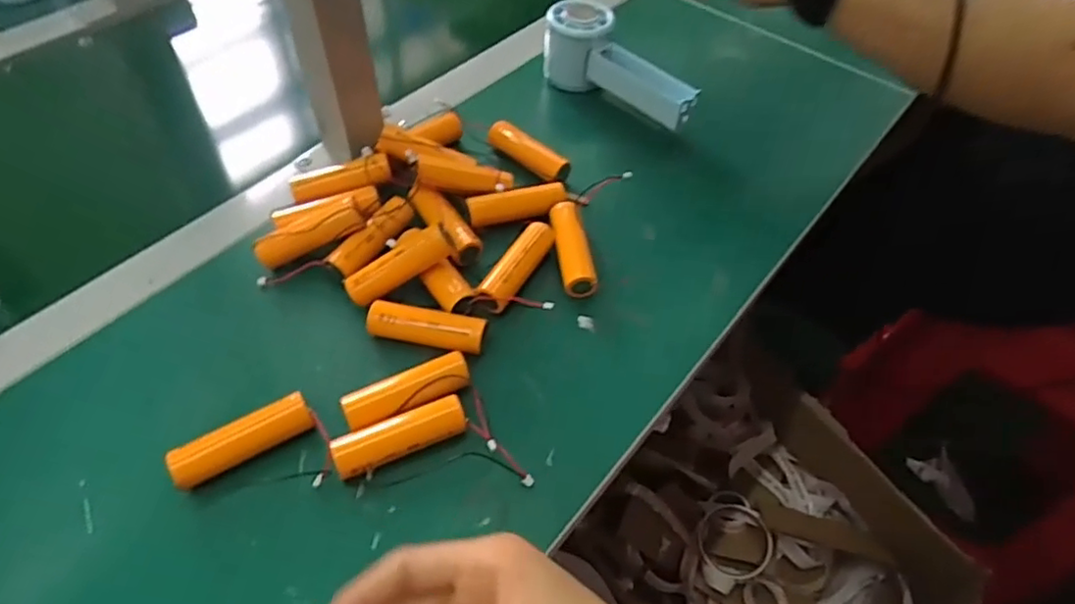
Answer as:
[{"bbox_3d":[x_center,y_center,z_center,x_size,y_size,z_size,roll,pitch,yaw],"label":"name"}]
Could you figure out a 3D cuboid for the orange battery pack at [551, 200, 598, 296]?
[{"bbox_3d":[0.024,-0.037,0.441,0.021,0.022,0.073,-6,51,-6],"label":"orange battery pack"}]

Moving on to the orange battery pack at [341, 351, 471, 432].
[{"bbox_3d":[-0.073,0.055,0.365,0.070,0.022,0.024,-18,53,-15],"label":"orange battery pack"}]

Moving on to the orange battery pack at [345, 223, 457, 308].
[{"bbox_3d":[-0.087,-0.023,0.403,0.071,0.018,0.015,-32,56,0],"label":"orange battery pack"}]

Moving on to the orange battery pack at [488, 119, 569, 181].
[{"bbox_3d":[-0.008,-0.118,0.495,0.074,0.015,0.018,37,59,25],"label":"orange battery pack"}]

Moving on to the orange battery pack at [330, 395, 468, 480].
[{"bbox_3d":[-0.075,0.075,0.350,0.071,0.022,0.021,-21,54,-17],"label":"orange battery pack"}]

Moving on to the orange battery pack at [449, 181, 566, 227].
[{"bbox_3d":[-0.017,-0.070,0.453,0.080,0.014,0.021,-13,52,-11],"label":"orange battery pack"}]

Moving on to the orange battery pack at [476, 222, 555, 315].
[{"bbox_3d":[-0.013,-0.023,0.429,0.021,0.022,0.076,23,54,17],"label":"orange battery pack"}]

